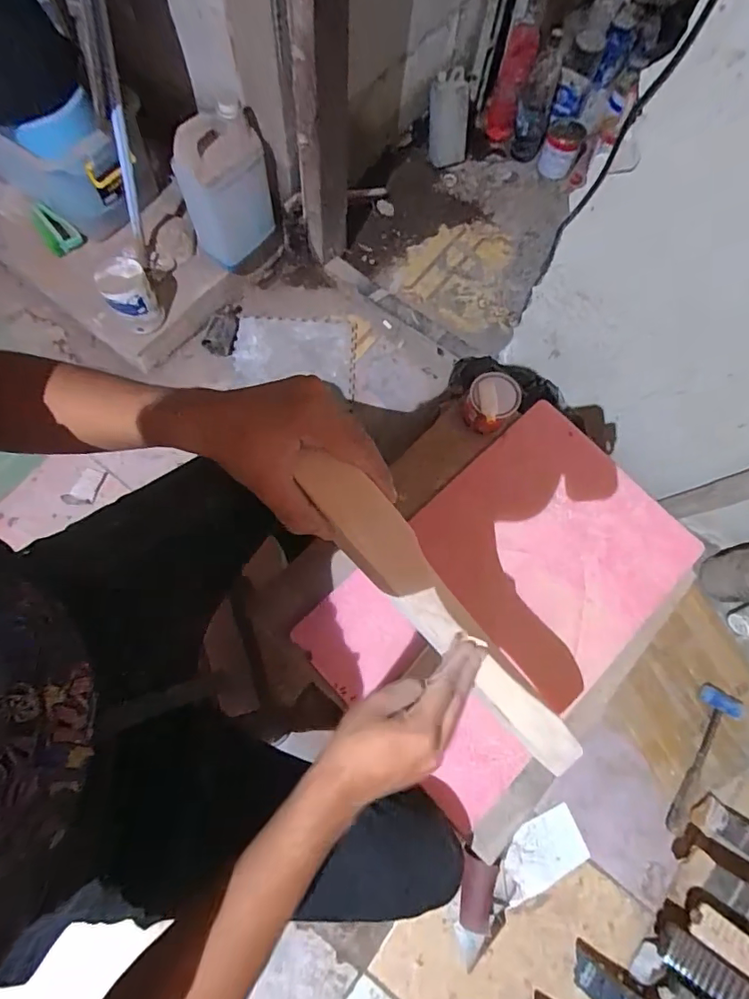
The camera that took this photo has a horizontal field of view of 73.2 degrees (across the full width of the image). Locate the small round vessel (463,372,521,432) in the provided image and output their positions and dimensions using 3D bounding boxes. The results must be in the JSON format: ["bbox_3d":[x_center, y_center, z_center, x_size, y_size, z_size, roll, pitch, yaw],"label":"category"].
[{"bbox_3d":[0.178,-0.146,0.768,0.075,0.067,0.086,24,74,6],"label":"small round vessel"}]

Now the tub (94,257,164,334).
[{"bbox_3d":[-0.534,-0.443,1.110,0.096,0.143,0.093,1,73,-2],"label":"tub"}]

